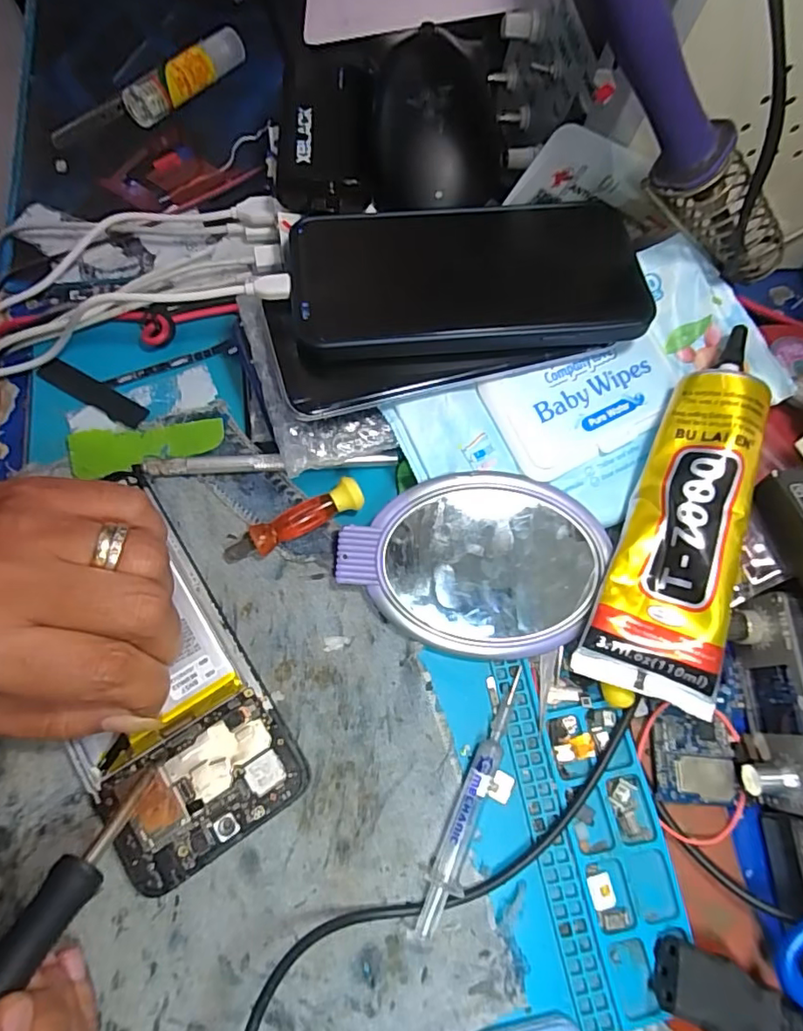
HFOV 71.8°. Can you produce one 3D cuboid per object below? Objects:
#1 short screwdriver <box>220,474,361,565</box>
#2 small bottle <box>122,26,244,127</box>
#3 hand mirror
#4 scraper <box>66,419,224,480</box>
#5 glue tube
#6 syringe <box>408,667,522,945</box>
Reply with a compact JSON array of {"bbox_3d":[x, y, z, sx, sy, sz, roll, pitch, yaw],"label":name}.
[{"bbox_3d":[-0.050,0.004,0.255,0.067,0.014,0.013,-25,73,-11],"label":"short screwdriver"},{"bbox_3d":[-0.134,-0.277,0.349,0.088,0.023,0.016,-41,79,-16],"label":"small bottle"},{"bbox_3d":[0.032,0.023,0.251,0.117,0.012,0.079,-6,85,-3],"label":"hand mirror"},{"bbox_3d":[-0.122,-0.035,0.267,0.072,0.005,0.024,-12,72,-5],"label":"scraper"},{"bbox_3d":[0.119,0.006,0.237,0.050,0.023,0.141,18,84,4],"label":"glue tube"},{"bbox_3d":[0.028,0.114,0.224,0.013,0.009,0.106,23,71,6],"label":"syringe"}]

